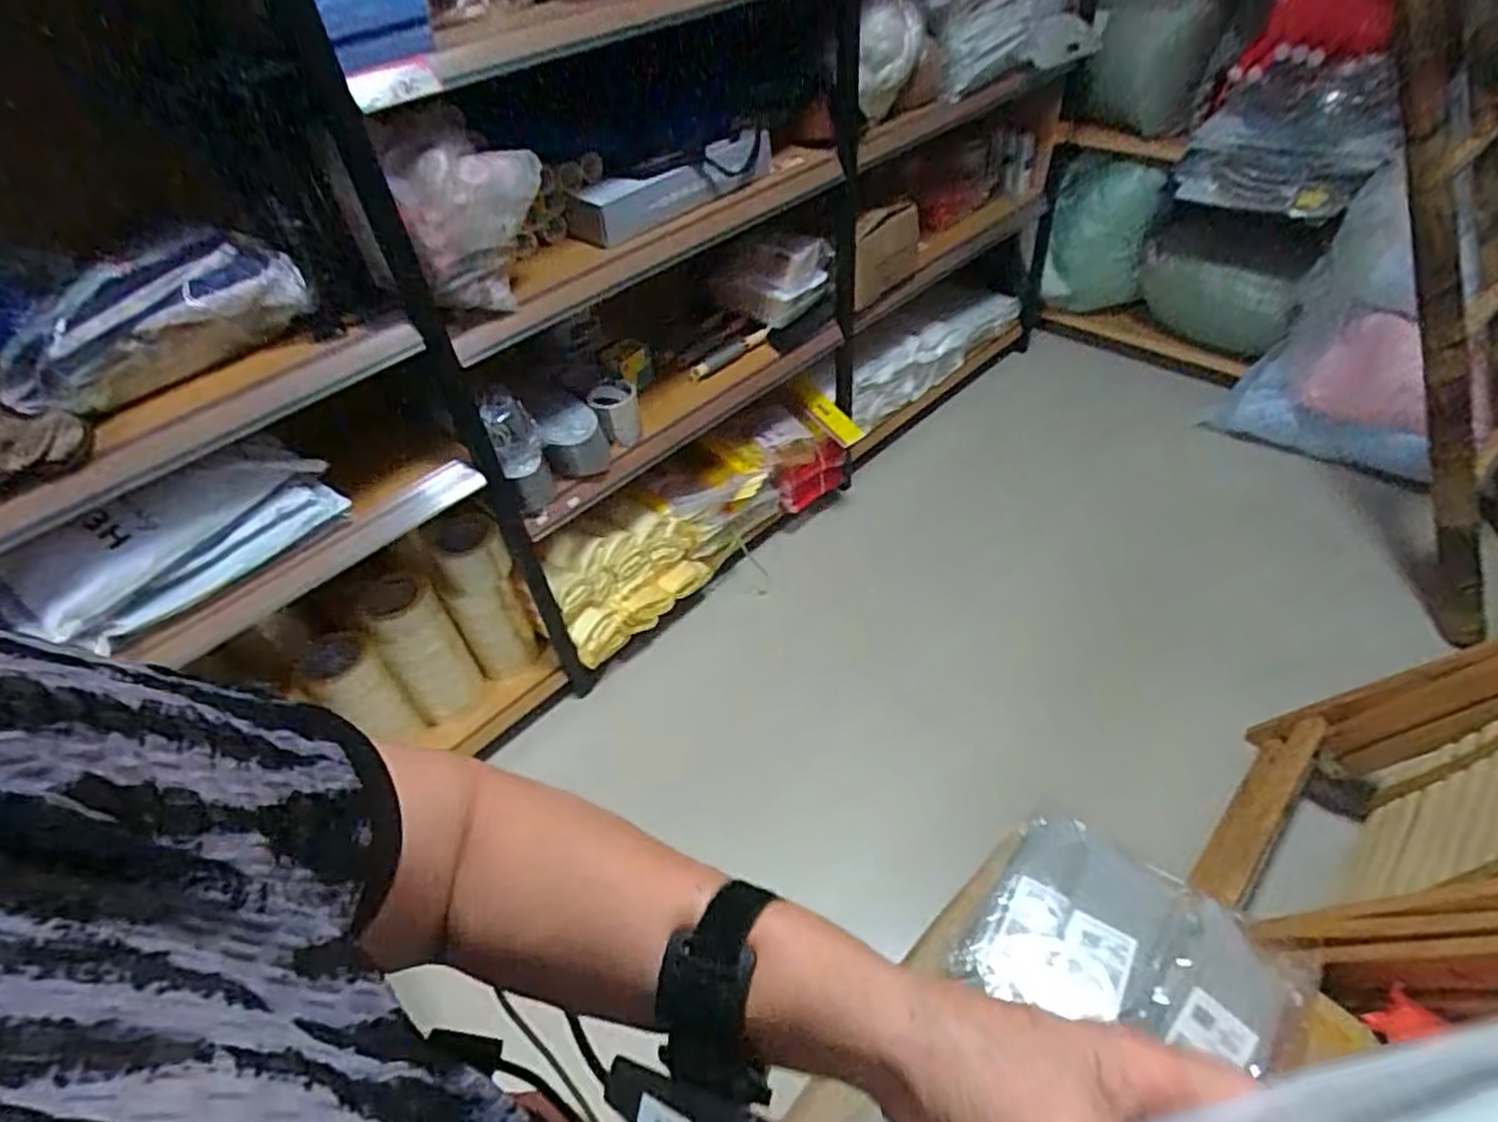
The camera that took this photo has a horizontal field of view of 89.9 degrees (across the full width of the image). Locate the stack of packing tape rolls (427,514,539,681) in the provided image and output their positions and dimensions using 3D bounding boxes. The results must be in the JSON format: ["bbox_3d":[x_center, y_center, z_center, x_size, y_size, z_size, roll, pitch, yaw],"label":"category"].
[{"bbox_3d":[-0.527,0.064,1.515,0.132,0.363,0.125,-13,44,-7],"label":"stack of packing tape rolls"}]

